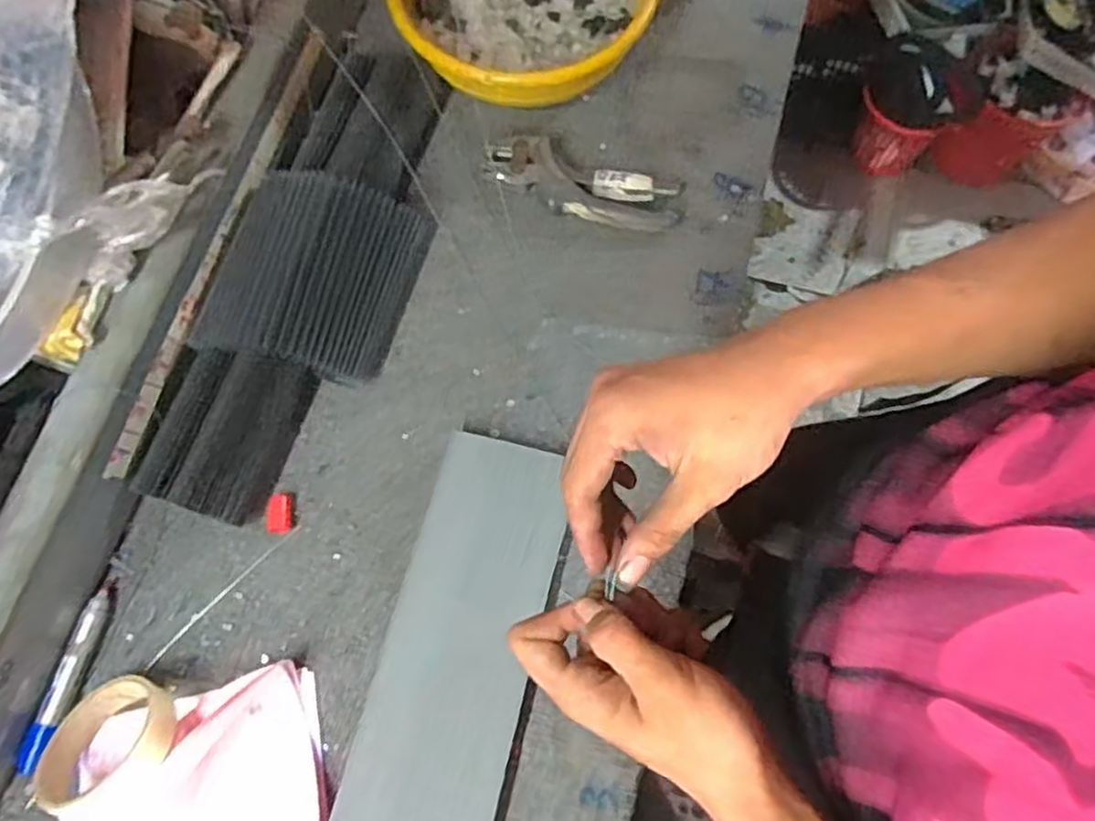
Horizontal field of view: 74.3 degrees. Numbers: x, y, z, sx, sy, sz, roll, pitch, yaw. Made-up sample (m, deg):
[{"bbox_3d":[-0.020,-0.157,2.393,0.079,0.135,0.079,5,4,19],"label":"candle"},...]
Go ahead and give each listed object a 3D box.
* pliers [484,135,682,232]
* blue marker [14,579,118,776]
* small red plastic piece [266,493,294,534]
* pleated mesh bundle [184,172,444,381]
[{"bbox_3d":[0.030,-0.198,0.639,0.171,0.026,0.060,15,72,6],"label":"pliers"},{"bbox_3d":[-0.335,0.186,0.509,0.022,0.021,0.126,15,72,6],"label":"blue marker"},{"bbox_3d":[-0.203,0.078,0.550,0.018,0.008,0.029,-2,71,0],"label":"small red plastic piece"},{"bbox_3d":[-0.186,-0.107,0.585,0.140,0.060,0.165,15,72,6],"label":"pleated mesh bundle"}]

